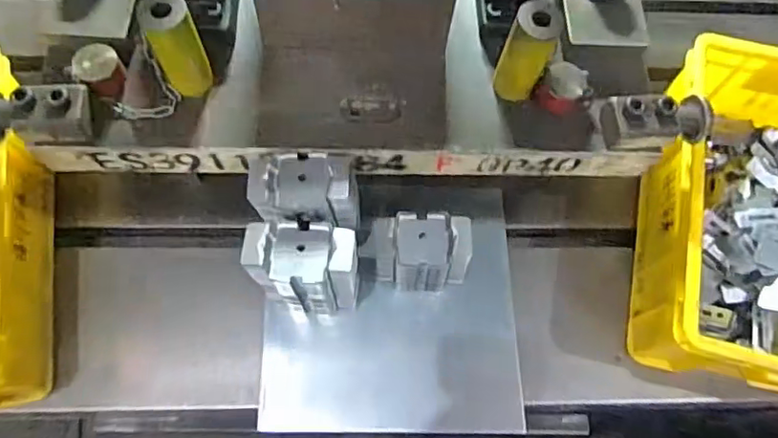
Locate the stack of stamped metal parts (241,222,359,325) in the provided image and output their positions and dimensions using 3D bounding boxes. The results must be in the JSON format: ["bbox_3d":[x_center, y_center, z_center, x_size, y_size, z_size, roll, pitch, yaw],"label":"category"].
[{"bbox_3d":[-0.077,0.054,0.545,0.092,0.156,0.056,3,68,-2],"label":"stack of stamped metal parts"}]

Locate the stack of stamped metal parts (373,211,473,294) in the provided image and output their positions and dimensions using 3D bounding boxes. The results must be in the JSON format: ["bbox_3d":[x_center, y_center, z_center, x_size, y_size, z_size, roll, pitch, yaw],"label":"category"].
[{"bbox_3d":[0.030,0.038,0.580,0.090,0.112,0.062,-2,68,-4],"label":"stack of stamped metal parts"}]

